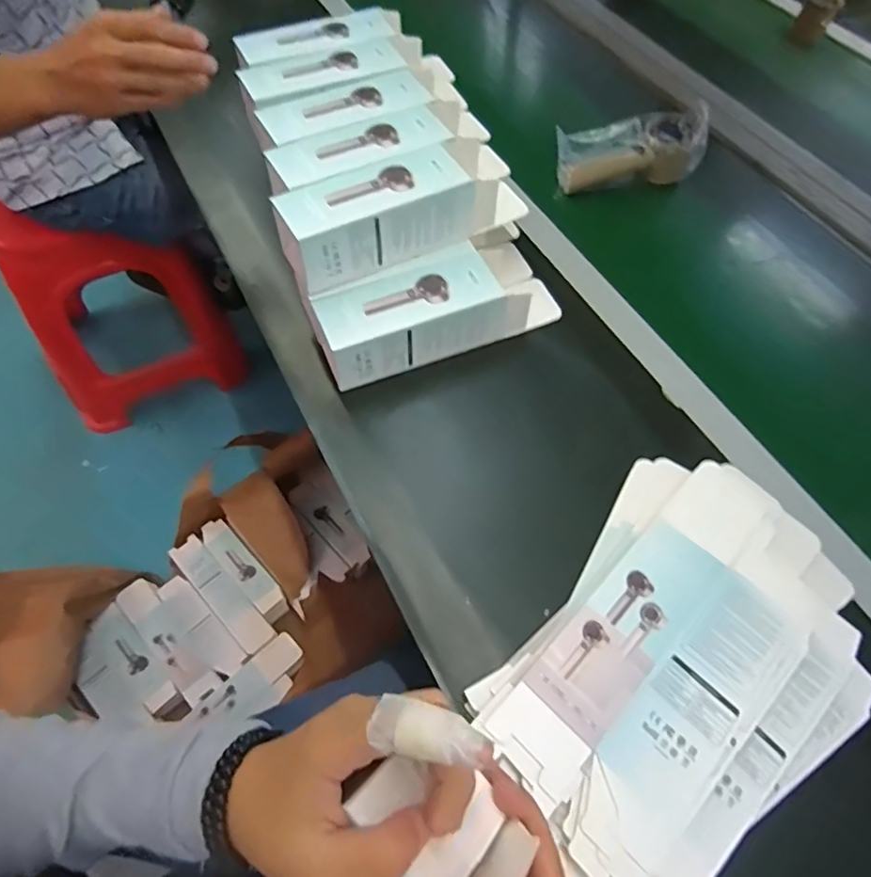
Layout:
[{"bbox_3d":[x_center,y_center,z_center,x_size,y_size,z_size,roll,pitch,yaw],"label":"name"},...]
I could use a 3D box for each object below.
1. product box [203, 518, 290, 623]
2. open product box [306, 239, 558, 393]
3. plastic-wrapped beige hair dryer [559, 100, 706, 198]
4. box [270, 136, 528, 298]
[{"bbox_3d":[-0.375,0.255,1.098,0.057,0.033,0.253,-39,68,-24],"label":"product box"},{"bbox_3d":[0.010,-0.123,0.523,0.248,0.061,0.078,-22,62,-17],"label":"open product box"},{"bbox_3d":[0.228,-0.344,0.661,0.162,0.073,0.092,3,58,-3],"label":"plastic-wrapped beige hair dryer"},{"bbox_3d":[-0.032,-0.200,0.500,0.227,0.069,0.077,-29,65,-20],"label":"box"}]

